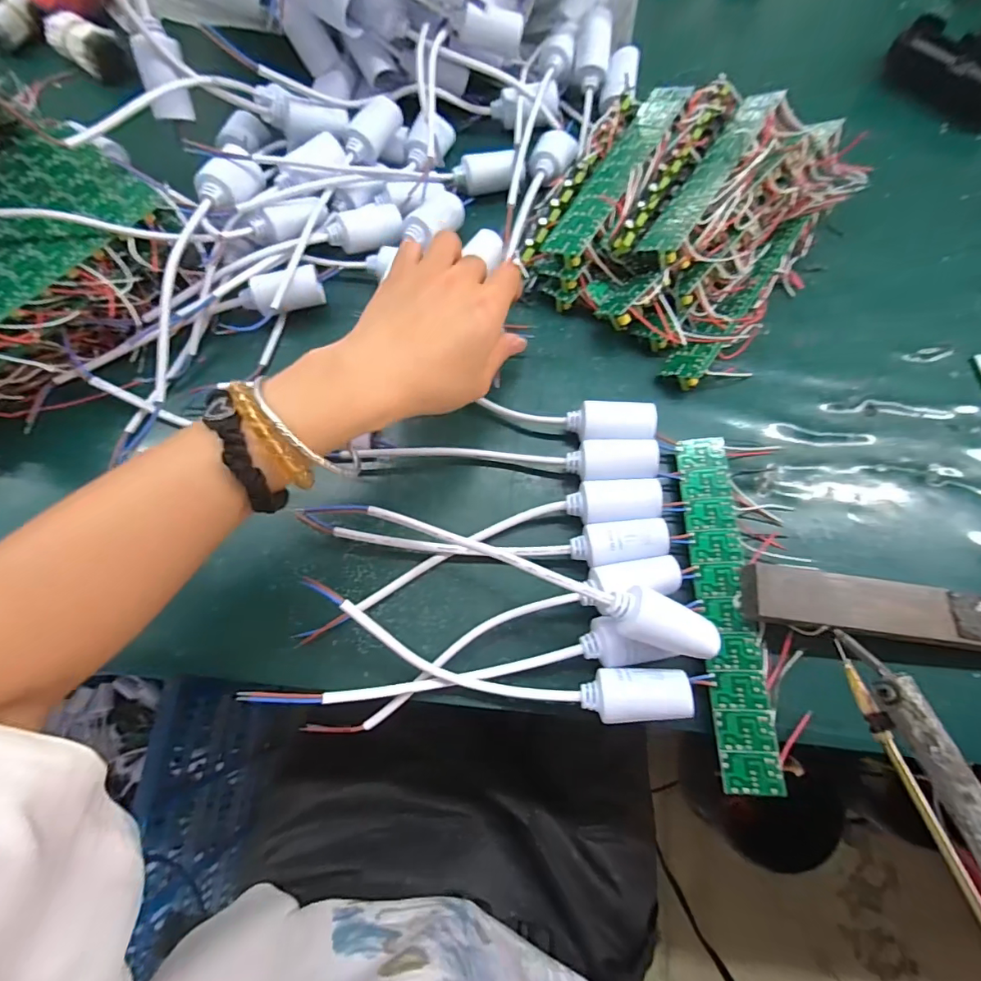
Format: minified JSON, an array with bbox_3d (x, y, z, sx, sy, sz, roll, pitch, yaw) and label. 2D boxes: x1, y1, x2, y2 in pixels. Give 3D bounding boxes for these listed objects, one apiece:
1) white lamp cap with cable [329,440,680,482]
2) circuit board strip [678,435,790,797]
[{"bbox_3d":[0.010,-0.017,0.312,0.197,0.026,0.024,2,71,14],"label":"white lamp cap with cable"},{"bbox_3d":[0.129,0.059,0.271,0.029,0.004,0.187,-5,70,13],"label":"circuit board strip"}]

